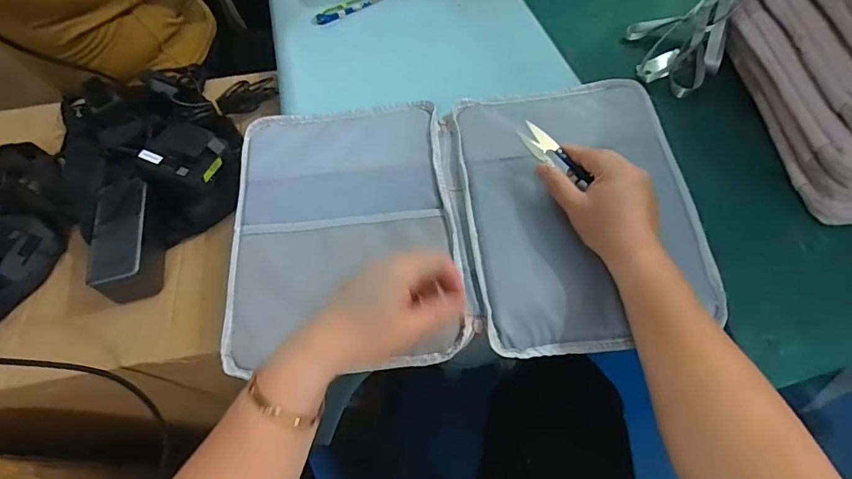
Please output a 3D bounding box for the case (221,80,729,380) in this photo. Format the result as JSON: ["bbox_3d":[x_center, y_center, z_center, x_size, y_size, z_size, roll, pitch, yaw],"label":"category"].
[{"bbox_3d":[0.034,-0.026,0.467,0.447,0.032,0.285,-6,61,0],"label":"case"}]

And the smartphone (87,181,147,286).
[{"bbox_3d":[-0.331,-0.010,0.497,0.054,0.011,0.124,-14,61,0],"label":"smartphone"}]

